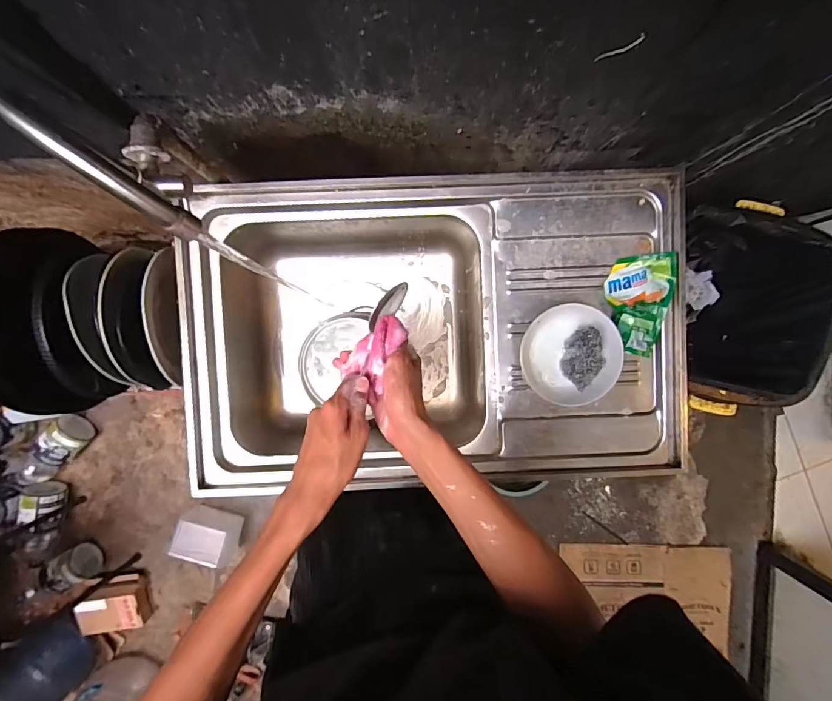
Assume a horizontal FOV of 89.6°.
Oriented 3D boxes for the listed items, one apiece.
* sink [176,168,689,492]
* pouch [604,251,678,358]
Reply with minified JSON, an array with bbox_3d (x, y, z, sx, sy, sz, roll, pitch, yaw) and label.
[{"bbox_3d":[0.038,-0.049,0.729,0.737,0.240,0.450,2,93,-1],"label":"sink"},{"bbox_3d":[0.345,-0.073,0.645,0.088,0.044,0.155,4,93,-1],"label":"pouch"}]

